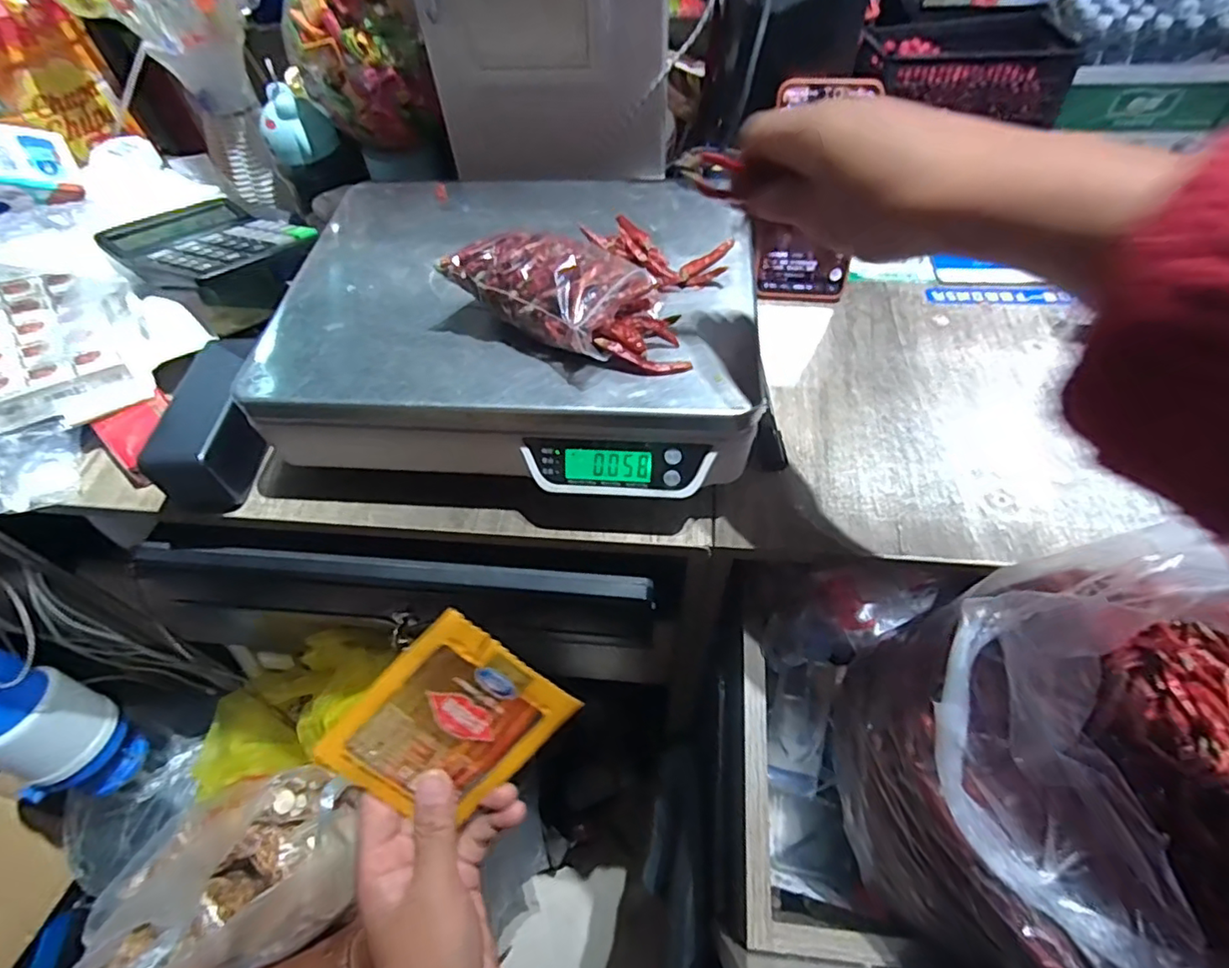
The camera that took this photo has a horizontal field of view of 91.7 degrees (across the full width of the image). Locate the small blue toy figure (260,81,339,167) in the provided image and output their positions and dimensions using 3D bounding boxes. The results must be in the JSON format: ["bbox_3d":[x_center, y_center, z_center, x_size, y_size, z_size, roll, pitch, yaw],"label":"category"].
[{"bbox_3d":[-0.311,-0.347,0.576,0.040,0.056,0.050,20,58,17],"label":"small blue toy figure"}]

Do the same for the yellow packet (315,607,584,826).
[{"bbox_3d":[-0.089,0.134,0.330,0.111,0.095,0.009,-45,16,6],"label":"yellow packet"}]

